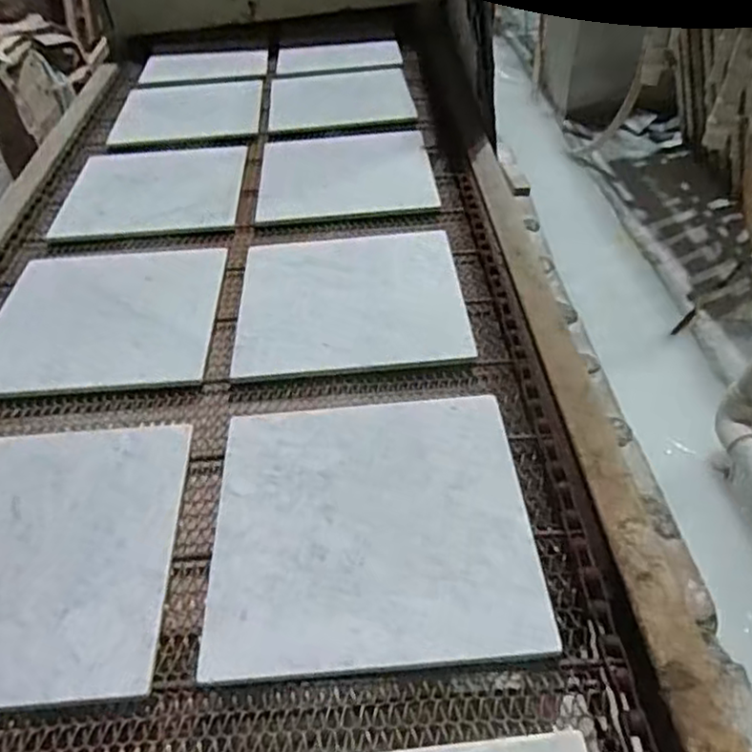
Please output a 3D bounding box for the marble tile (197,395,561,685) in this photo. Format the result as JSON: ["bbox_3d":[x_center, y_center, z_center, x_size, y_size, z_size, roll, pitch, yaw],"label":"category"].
[{"bbox_3d":[-0.006,0.138,0.680,0.295,0.018,0.302,-4,44,0],"label":"marble tile"}]

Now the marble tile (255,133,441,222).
[{"bbox_3d":[-0.052,-0.358,1.223,0.295,0.013,0.298,-3,44,0],"label":"marble tile"}]

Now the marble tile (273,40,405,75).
[{"bbox_3d":[-0.092,-0.786,1.694,0.295,0.016,0.175,-4,44,0],"label":"marble tile"}]

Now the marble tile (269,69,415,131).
[{"bbox_3d":[-0.077,-0.611,1.522,0.300,0.017,0.261,-5,44,-1],"label":"marble tile"}]

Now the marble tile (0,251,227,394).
[{"bbox_3d":[-0.372,-0.084,0.945,0.299,0.012,0.291,-3,44,1],"label":"marble tile"}]

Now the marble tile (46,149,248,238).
[{"bbox_3d":[-0.387,-0.329,1.208,0.296,0.016,0.295,-3,44,1],"label":"marble tile"}]

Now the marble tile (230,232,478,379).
[{"bbox_3d":[-0.035,-0.118,0.960,0.297,0.012,0.315,-4,44,0],"label":"marble tile"}]

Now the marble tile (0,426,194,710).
[{"bbox_3d":[-0.350,0.170,0.675,0.302,0.020,0.299,-4,44,-1],"label":"marble tile"}]

